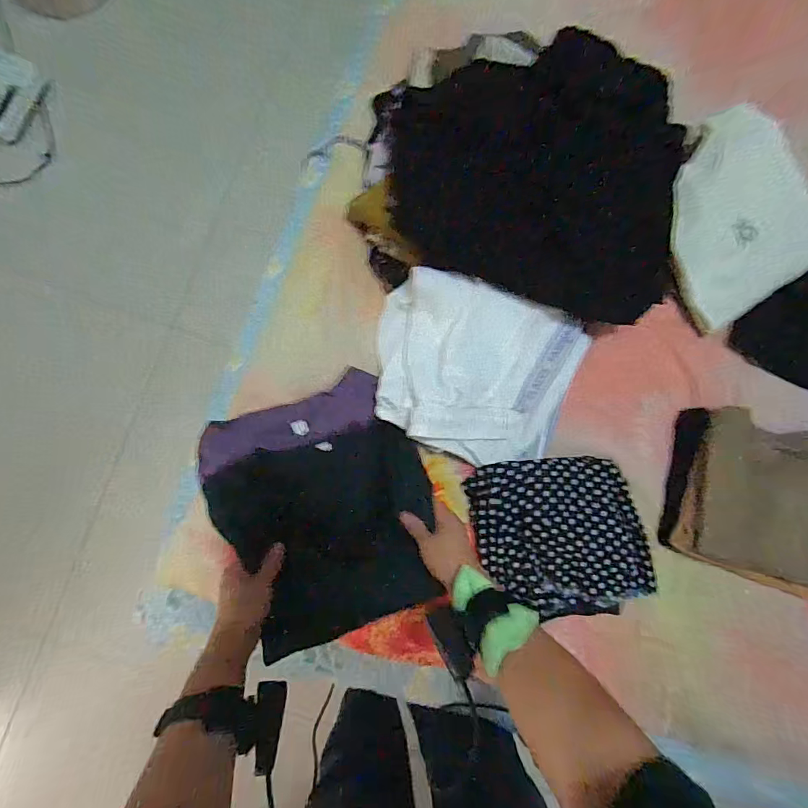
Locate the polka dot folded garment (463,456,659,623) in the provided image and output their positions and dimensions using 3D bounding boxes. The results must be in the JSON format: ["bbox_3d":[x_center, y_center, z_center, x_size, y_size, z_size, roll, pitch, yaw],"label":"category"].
[{"bbox_3d":[0.225,0.186,0.605,0.248,0.049,0.215,-4,86,-5],"label":"polka dot folded garment"}]

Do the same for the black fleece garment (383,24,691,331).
[{"bbox_3d":[0.179,-0.286,0.548,0.359,0.058,0.275,15,109,-9],"label":"black fleece garment"}]

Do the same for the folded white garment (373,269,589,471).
[{"bbox_3d":[0.097,-0.041,0.583,0.276,0.062,0.218,19,85,-3],"label":"folded white garment"}]

